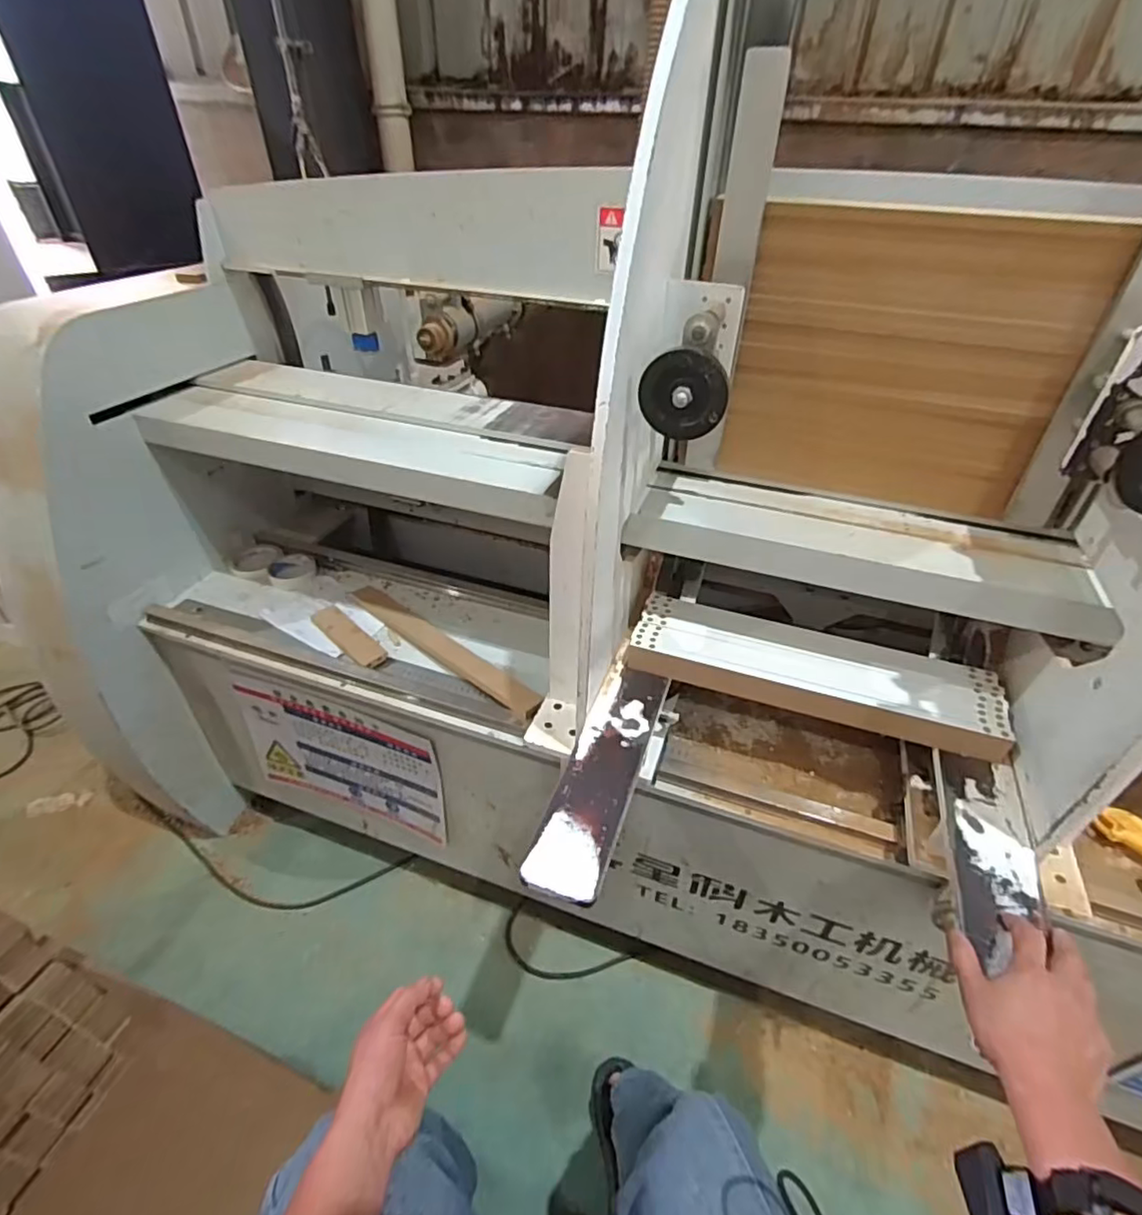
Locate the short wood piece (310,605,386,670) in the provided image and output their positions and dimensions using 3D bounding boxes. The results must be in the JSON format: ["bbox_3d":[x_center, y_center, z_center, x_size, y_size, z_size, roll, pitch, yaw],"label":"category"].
[{"bbox_3d":[-0.353,0.044,0.973,0.046,0.007,0.184,-30,49,-34],"label":"short wood piece"}]

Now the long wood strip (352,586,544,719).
[{"bbox_3d":[-0.202,0.057,0.948,0.415,0.016,0.047,29,46,30],"label":"long wood strip"}]

